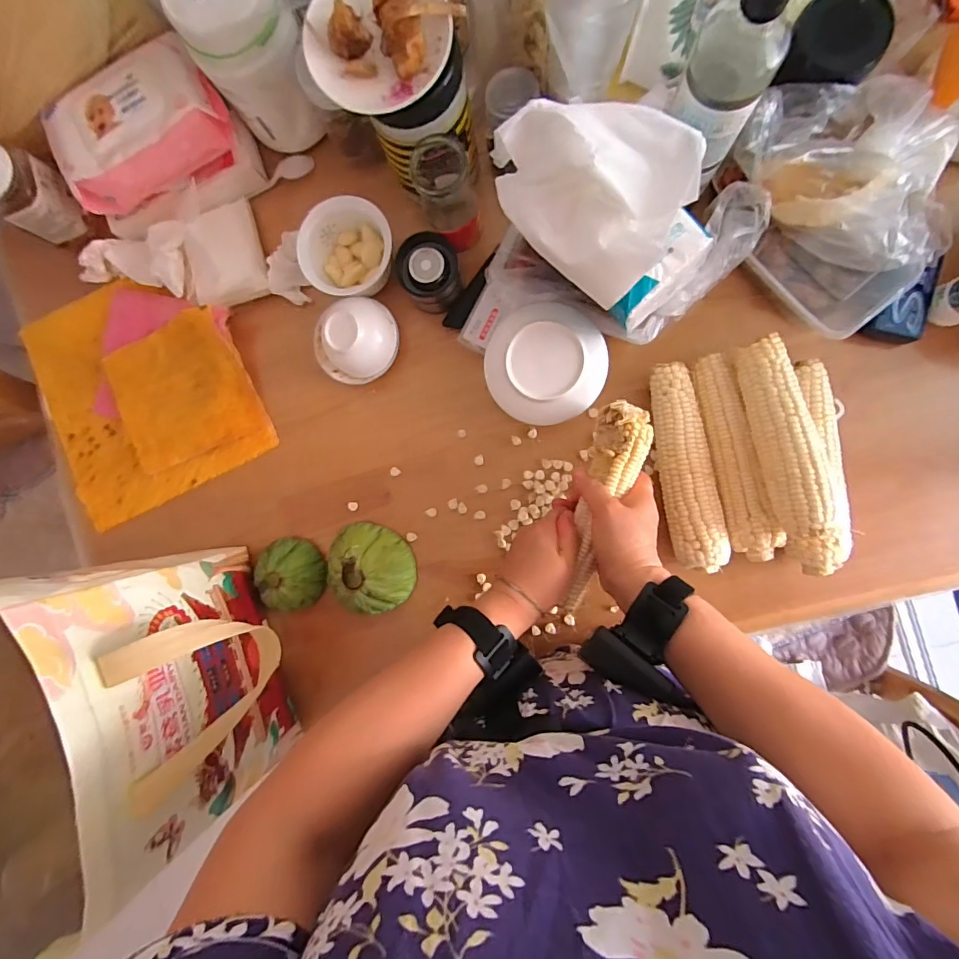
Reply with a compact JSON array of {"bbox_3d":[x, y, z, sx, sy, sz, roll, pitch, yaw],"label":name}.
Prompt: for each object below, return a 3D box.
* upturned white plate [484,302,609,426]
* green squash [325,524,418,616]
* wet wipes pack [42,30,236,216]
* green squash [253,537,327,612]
[{"bbox_3d":[0.066,-0.117,0.461,0.118,0.017,0.117,0,91,6],"label":"upturned white plate"},{"bbox_3d":[-0.128,0.099,0.513,0.105,0.062,0.087,35,94,5],"label":"green squash"},{"bbox_3d":[-0.366,-0.377,0.498,0.184,0.059,0.110,-25,88,6],"label":"wet wipes pack"},{"bbox_3d":[-0.219,0.110,0.535,0.068,0.054,0.082,-21,88,6],"label":"green squash"}]

